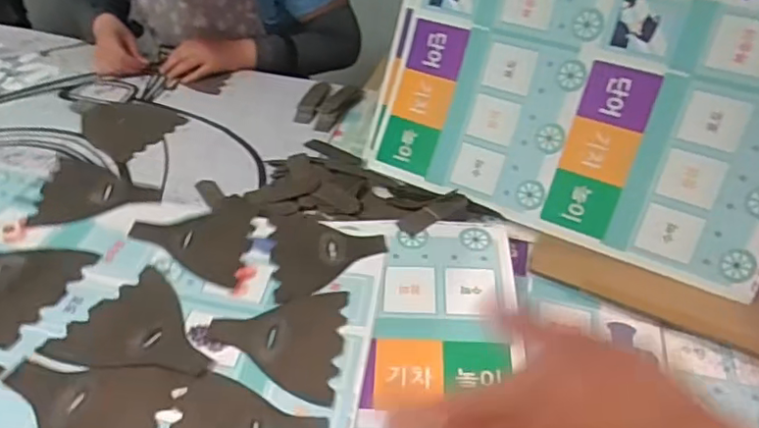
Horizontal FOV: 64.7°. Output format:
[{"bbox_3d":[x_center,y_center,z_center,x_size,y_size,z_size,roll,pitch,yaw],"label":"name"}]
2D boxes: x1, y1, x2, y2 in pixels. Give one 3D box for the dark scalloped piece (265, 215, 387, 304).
[{"bbox_3d":[-0.064,0.044,0.755,0.139,0.010,0.151,-5,40,-13],"label":"dark scalloped piece"}]

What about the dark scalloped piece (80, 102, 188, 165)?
[{"bbox_3d":[-0.412,-0.149,0.978,0.156,0.016,0.143,24,42,22],"label":"dark scalloped piece"}]

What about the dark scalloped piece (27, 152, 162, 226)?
[{"bbox_3d":[-0.359,-0.028,0.776,0.137,0.008,0.141,4,40,-14],"label":"dark scalloped piece"}]

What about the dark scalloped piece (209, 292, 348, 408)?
[{"bbox_3d":[-0.109,0.132,0.645,0.136,0.008,0.143,7,39,1],"label":"dark scalloped piece"}]

